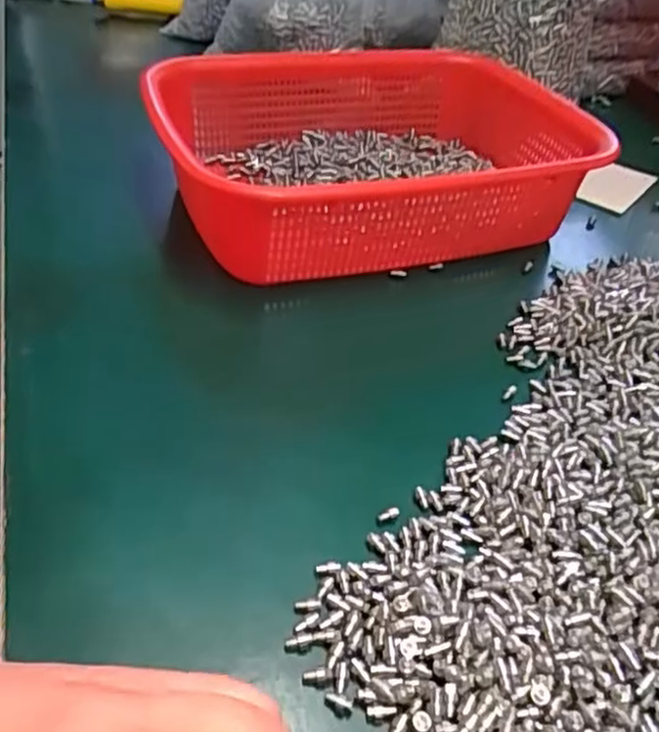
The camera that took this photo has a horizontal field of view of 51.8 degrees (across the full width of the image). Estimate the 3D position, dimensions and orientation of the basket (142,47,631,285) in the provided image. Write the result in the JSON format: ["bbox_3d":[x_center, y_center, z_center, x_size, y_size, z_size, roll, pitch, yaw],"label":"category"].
[{"bbox_3d":[0.033,-0.148,0.473,0.289,0.071,0.224,-9,44,-16],"label":"basket"}]

